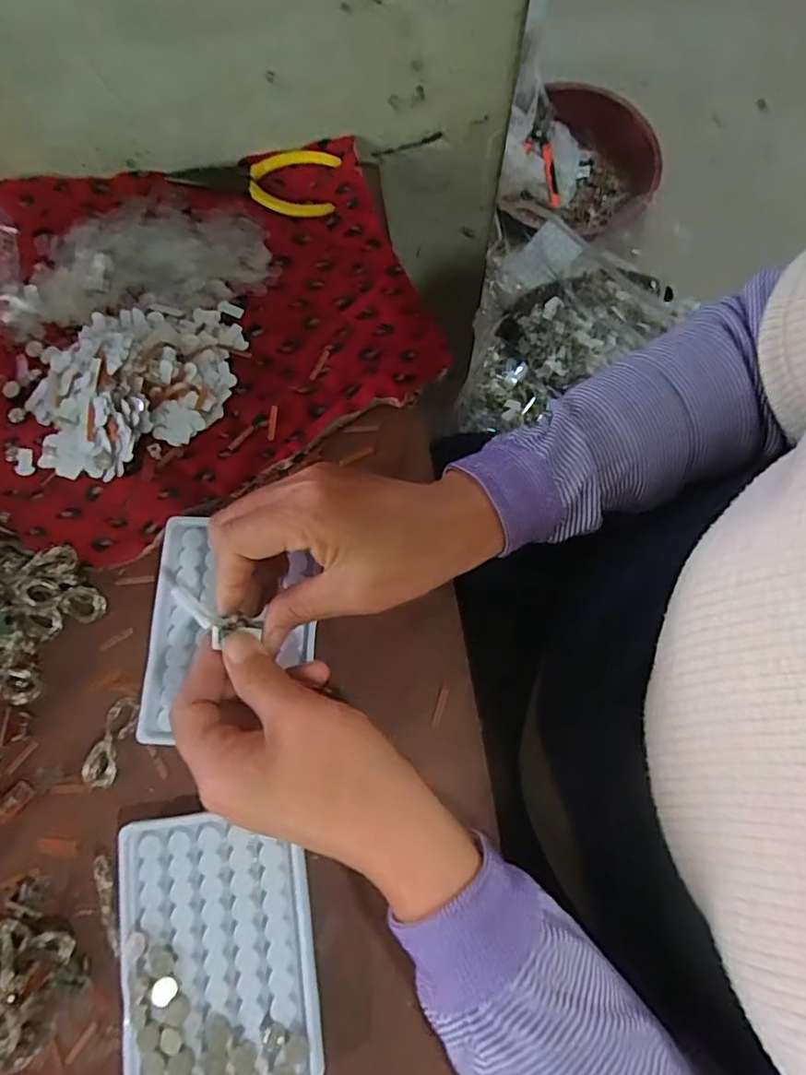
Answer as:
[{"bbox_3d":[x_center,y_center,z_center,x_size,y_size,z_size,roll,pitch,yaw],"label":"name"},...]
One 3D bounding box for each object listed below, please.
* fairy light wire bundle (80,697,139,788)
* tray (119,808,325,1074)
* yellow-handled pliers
[{"bbox_3d":[-0.165,0.116,0.330,0.018,0.006,0.050,19,77,5],"label":"fairy light wire bundle"},{"bbox_3d":[-0.095,0.211,0.298,0.096,0.018,0.129,-8,77,-2],"label":"tray"},{"bbox_3d":[-0.107,-0.257,0.412,0.118,0.005,0.047,6,77,2],"label":"yellow-handled pliers"}]

